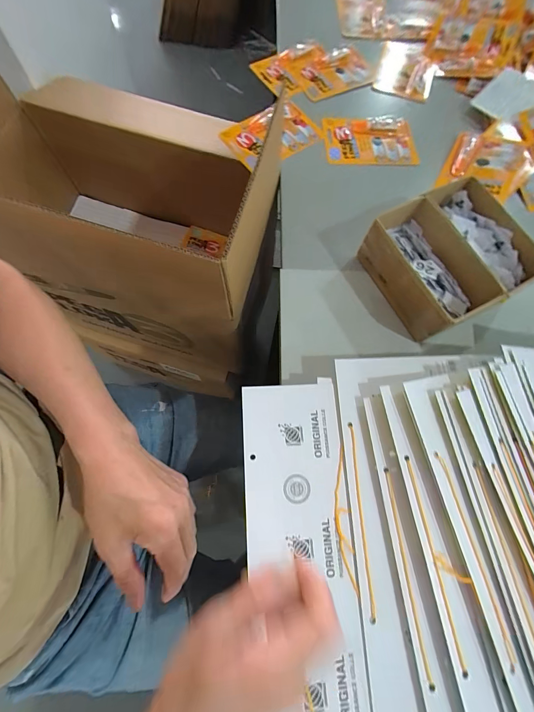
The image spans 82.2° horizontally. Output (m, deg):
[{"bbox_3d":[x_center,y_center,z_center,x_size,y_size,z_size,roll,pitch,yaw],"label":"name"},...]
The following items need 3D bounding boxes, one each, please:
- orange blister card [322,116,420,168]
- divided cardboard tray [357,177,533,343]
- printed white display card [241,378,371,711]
[{"bbox_3d":[0.175,-0.365,0.519,0.155,0.020,0.090,5,71,-2],"label":"orange blister card"},{"bbox_3d":[0.243,-0.132,0.415,0.173,0.067,0.169,-26,75,-11],"label":"divided cardboard tray"},{"bbox_3d":[0.033,0.190,0.302,0.105,0.005,0.327,-2,71,-3],"label":"printed white display card"}]

